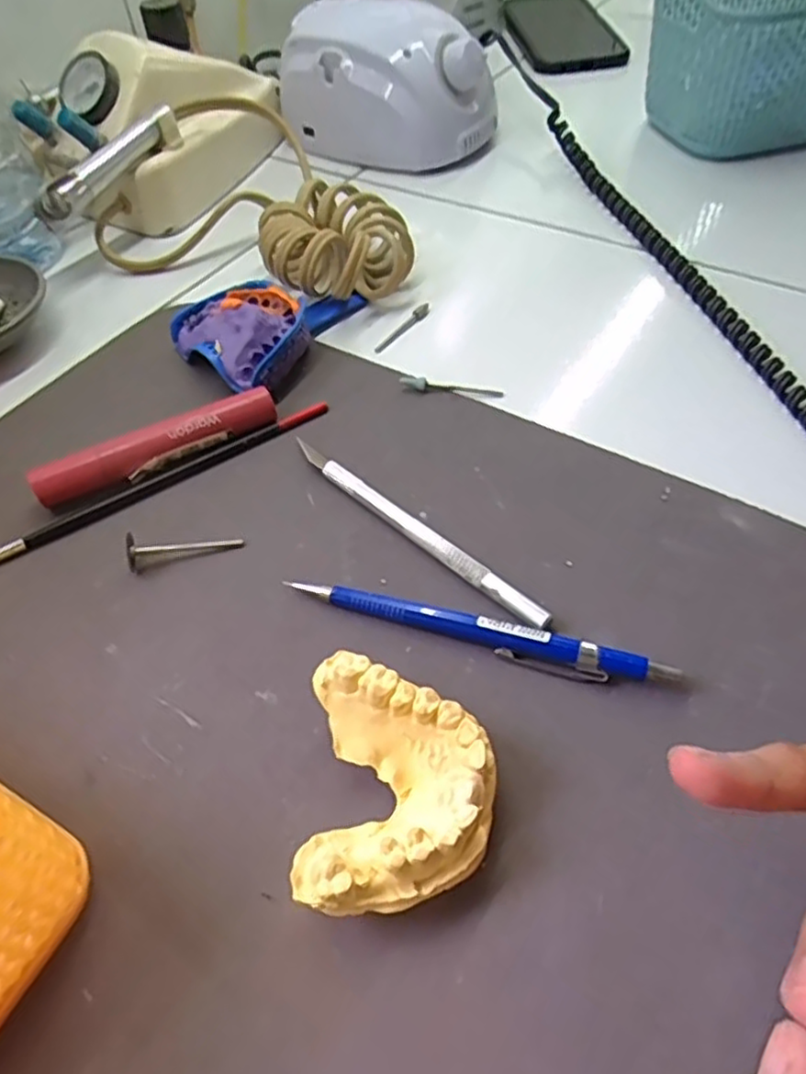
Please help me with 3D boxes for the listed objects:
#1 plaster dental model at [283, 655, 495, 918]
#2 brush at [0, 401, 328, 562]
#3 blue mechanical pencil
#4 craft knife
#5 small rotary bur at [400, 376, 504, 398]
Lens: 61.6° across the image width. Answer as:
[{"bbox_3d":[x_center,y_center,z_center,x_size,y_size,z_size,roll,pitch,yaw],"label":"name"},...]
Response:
[{"bbox_3d":[-0.001,0.071,0.197,0.052,0.026,0.067,-1,52,4],"label":"plaster dental model"},{"bbox_3d":[-0.110,-0.023,0.293,0.170,0.005,0.009,-28,55,-17],"label":"brush"},{"bbox_3d":[0.024,0.031,0.236,0.133,0.010,0.012,15,54,16],"label":"blue mechanical pencil"},{"bbox_3d":[0.002,-0.005,0.268,0.134,0.007,0.008,37,63,28],"label":"craft knife"},{"bbox_3d":[0.023,-0.072,0.321,0.048,0.006,0.006,5,52,9],"label":"small rotary bur"}]

